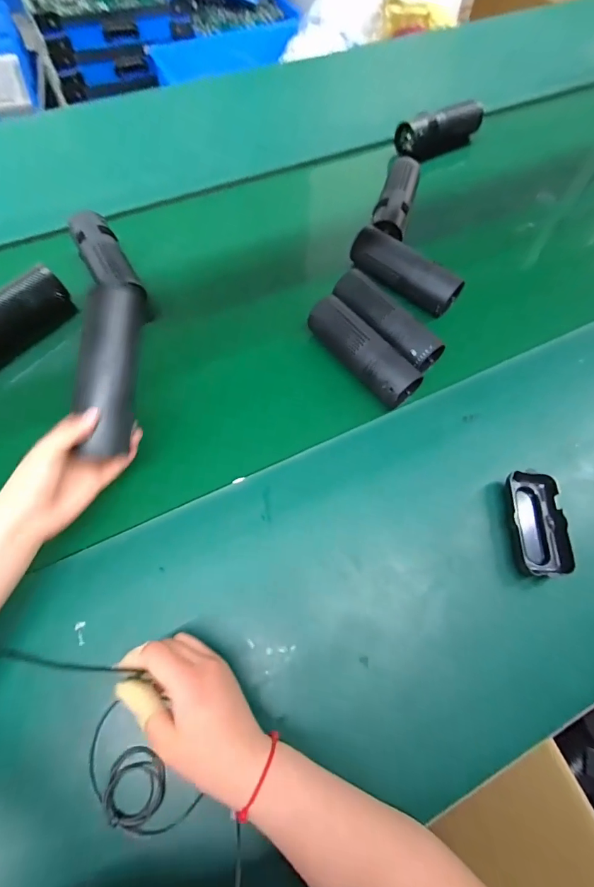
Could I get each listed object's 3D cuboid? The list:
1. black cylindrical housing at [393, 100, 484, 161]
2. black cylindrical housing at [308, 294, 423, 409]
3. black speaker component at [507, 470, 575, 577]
[{"bbox_3d":[0.266,-0.593,0.737,0.179,0.056,0.053,-28,70,-13],"label":"black cylindrical housing"},{"bbox_3d":[0.082,-0.120,0.504,0.045,0.057,0.171,-38,72,-16],"label":"black cylindrical housing"},{"bbox_3d":[0.263,0.086,0.435,0.057,0.025,0.114,5,66,1],"label":"black speaker component"}]

